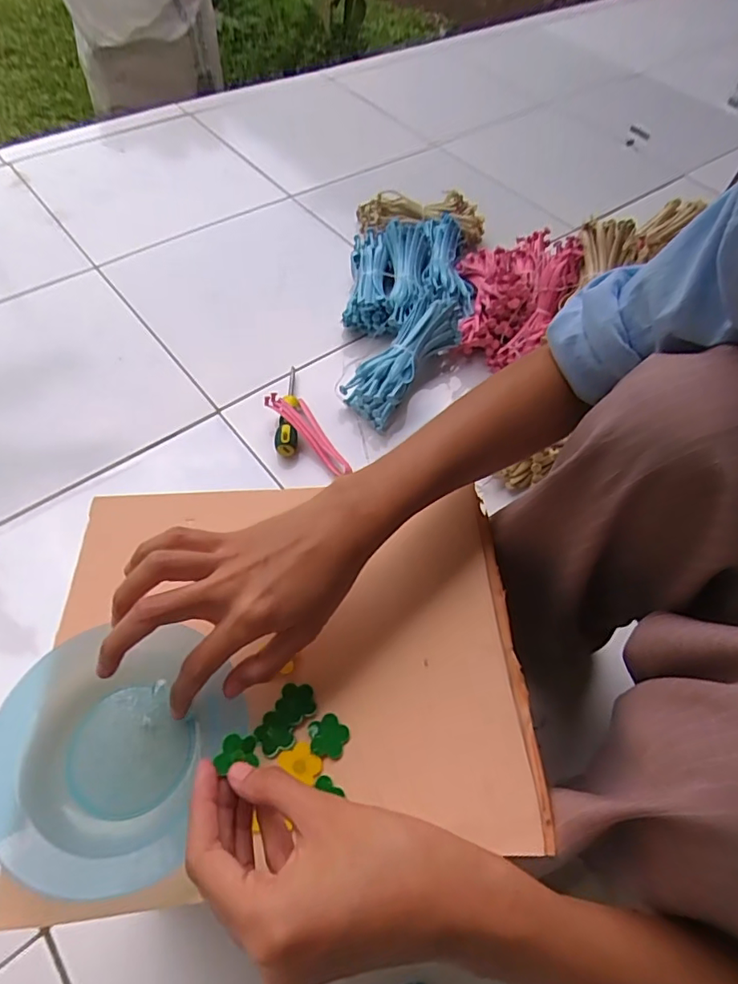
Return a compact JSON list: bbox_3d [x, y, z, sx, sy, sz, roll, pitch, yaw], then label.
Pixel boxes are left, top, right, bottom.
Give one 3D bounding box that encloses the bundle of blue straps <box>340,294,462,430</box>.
[{"bbox_3d":[0.054,-0.194,0.777,0.081,0.085,0.220,36,62,17],"label":"bundle of blue straps"}]

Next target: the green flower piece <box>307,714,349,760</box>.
[{"bbox_3d":[-0.024,0.140,0.308,0.023,0.004,0.022,2,58,-3],"label":"green flower piece"}]

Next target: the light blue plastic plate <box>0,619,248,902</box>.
[{"bbox_3d":[-0.137,0.134,0.293,0.114,0.033,0.132,19,58,7],"label":"light blue plastic plate"}]

